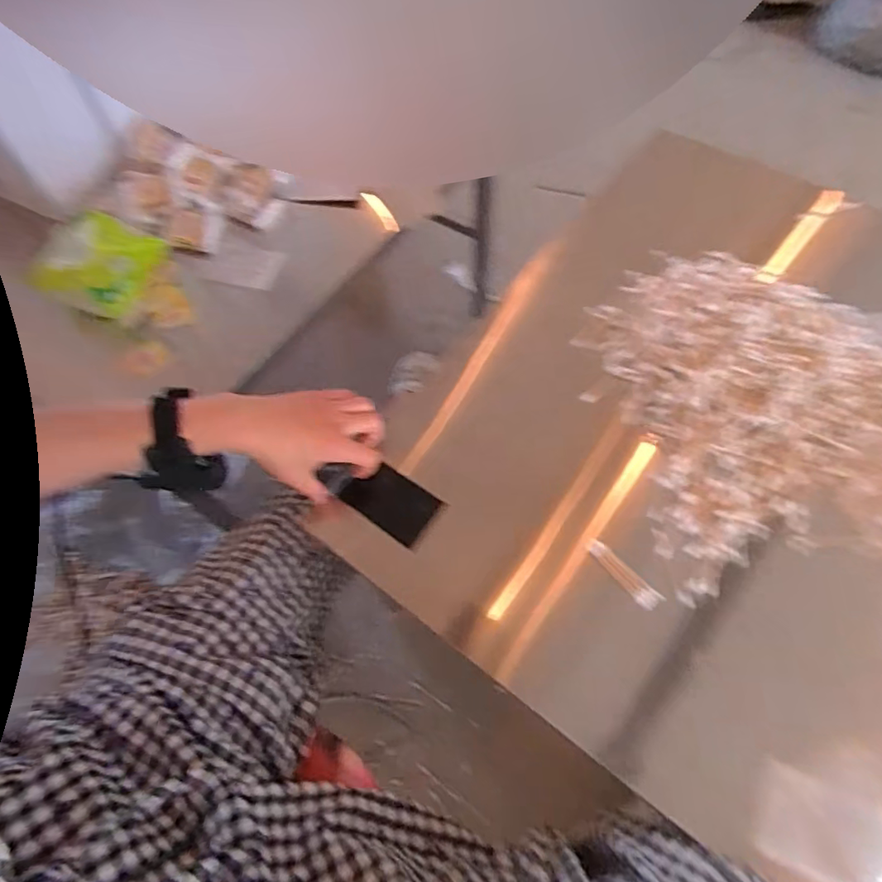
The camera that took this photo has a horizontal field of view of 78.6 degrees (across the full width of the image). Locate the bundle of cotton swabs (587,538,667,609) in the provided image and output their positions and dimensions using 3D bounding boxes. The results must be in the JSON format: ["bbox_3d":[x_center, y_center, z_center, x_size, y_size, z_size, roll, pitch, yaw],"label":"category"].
[{"bbox_3d":[0.172,0.125,0.508,0.019,0.014,0.080,-41,68,-17],"label":"bundle of cotton swabs"}]

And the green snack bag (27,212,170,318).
[{"bbox_3d":[-0.448,-0.234,0.703,0.107,0.066,0.127,6,63,6],"label":"green snack bag"}]

